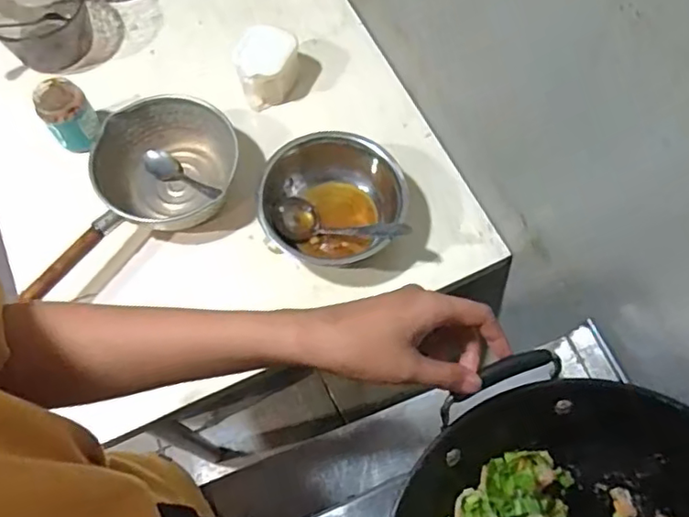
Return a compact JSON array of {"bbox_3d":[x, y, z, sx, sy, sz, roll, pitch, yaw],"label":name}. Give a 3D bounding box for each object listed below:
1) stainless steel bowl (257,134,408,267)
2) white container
[{"bbox_3d":[-0.017,-0.080,0.771,0.176,0.098,0.151,3,67,2],"label":"stainless steel bowl"},{"bbox_3d":[-0.109,-0.278,0.866,0.081,0.097,0.085,-3,67,0],"label":"white container"}]

